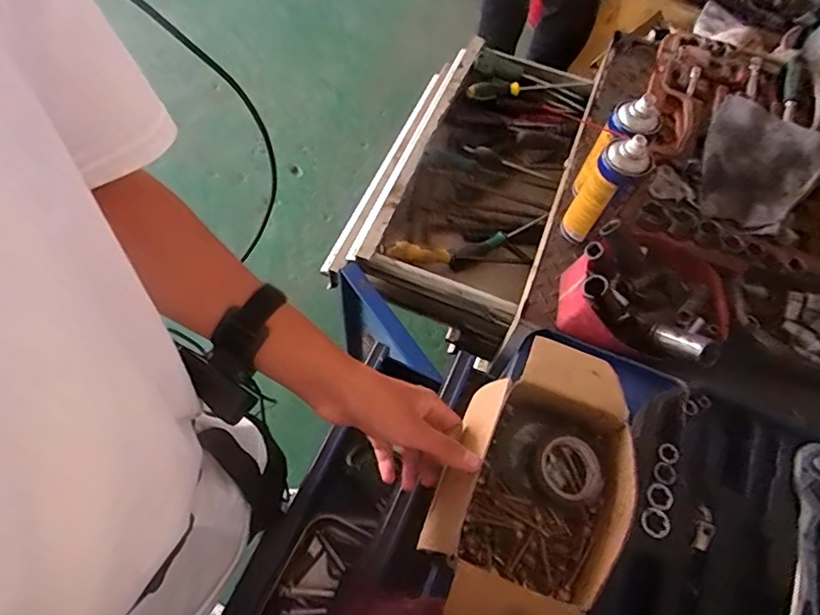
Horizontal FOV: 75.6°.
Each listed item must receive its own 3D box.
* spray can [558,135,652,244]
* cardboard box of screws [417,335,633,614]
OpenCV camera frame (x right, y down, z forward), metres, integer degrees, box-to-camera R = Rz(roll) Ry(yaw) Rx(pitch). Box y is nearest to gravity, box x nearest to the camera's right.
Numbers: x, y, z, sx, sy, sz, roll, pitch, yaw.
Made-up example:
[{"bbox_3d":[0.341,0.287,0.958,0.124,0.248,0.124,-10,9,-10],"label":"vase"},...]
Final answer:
[{"bbox_3d":[0.263,-0.156,0.720,0.066,0.172,0.053,20,64,7],"label":"spray can"},{"bbox_3d":[0.106,0.144,0.442,0.141,0.049,0.244,20,64,7],"label":"cardboard box of screws"}]

